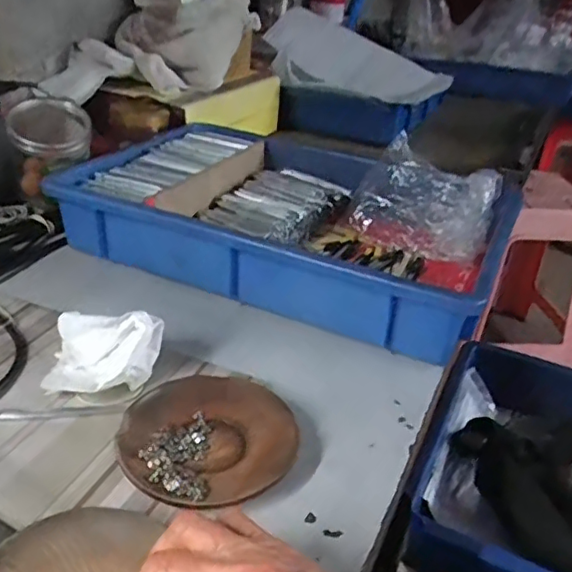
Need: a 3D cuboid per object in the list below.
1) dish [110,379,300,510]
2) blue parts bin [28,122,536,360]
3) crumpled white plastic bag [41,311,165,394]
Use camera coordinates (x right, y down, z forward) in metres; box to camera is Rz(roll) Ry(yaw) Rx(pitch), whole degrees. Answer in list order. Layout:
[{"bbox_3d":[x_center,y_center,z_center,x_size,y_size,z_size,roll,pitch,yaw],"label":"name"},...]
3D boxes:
[{"bbox_3d":[-0.053,0.102,0.401,0.112,0.017,0.103,4,30,-3],"label":"dish"},{"bbox_3d":[0.009,-0.083,0.670,0.437,0.084,0.318,18,32,20],"label":"blue parts bin"},{"bbox_3d":[-0.143,0.045,0.454,0.084,0.055,0.057,12,31,10],"label":"crumpled white plastic bag"}]

